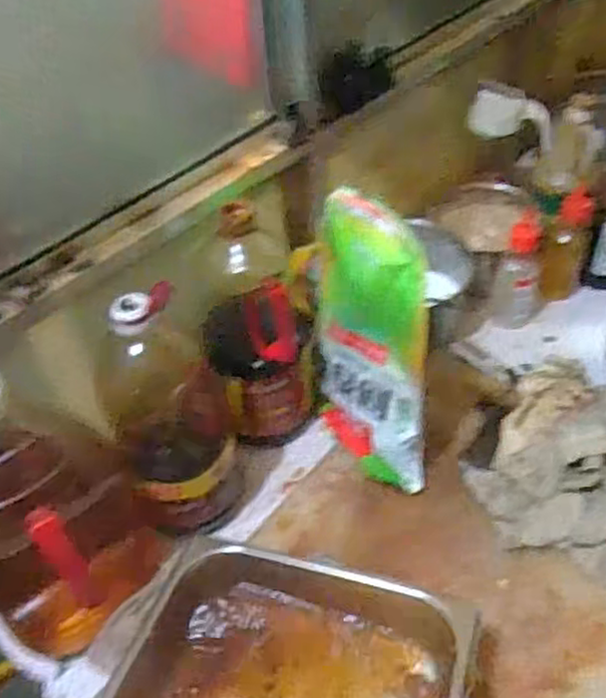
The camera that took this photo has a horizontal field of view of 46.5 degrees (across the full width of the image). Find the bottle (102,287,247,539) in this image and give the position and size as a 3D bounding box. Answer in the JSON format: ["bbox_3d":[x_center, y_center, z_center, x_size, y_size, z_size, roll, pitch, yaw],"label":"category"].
[{"bbox_3d":[-0.122,0.064,0.660,0.107,0.265,0.096,-14,47,-8],"label":"bottle"}]

